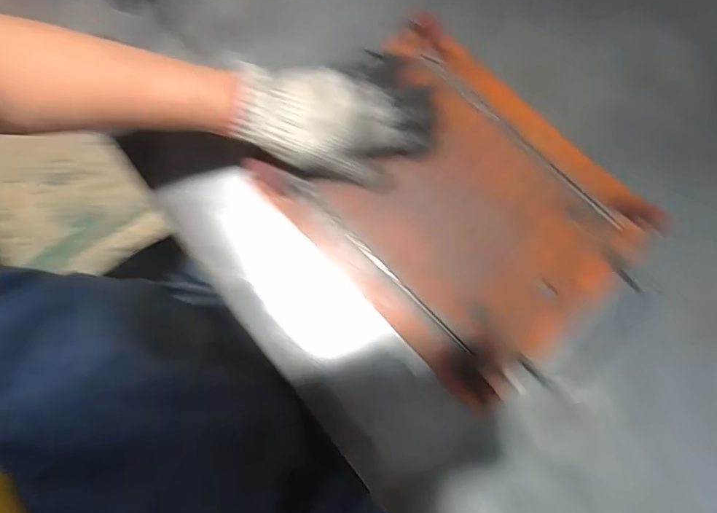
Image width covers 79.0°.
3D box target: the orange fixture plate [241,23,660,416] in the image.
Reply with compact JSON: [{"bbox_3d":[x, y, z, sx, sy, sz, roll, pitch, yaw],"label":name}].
[{"bbox_3d":[0.093,-0.053,0.412,0.247,0.024,0.301,-43,80,-9],"label":"orange fixture plate"}]

